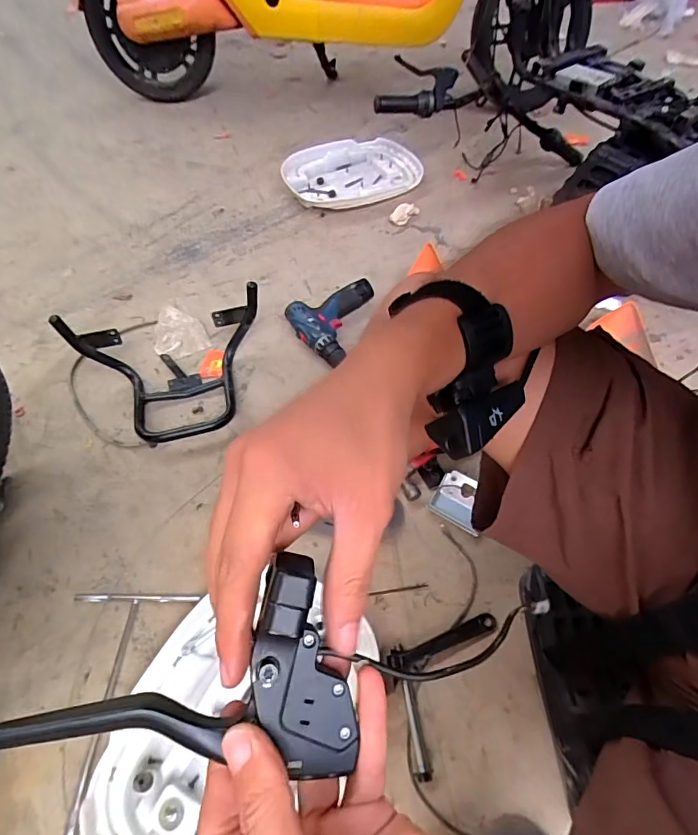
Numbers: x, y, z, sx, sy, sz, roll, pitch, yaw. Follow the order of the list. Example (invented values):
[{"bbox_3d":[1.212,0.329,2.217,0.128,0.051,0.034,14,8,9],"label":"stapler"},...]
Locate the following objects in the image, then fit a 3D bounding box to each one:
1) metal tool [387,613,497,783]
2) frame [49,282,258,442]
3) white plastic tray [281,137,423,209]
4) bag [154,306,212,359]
[{"bbox_3d":[0.106,0.331,0.620,0.103,0.022,0.212,28,60,18],"label":"metal tool"},{"bbox_3d":[-0.309,-0.076,0.820,0.329,0.149,0.220,-8,56,-6],"label":"frame"},{"bbox_3d":[0.024,-0.714,1.369,0.414,0.046,0.301,-27,60,-18],"label":"white plastic tray"},{"bbox_3d":[-0.356,-0.177,0.972,0.098,0.010,0.150,-28,60,-18],"label":"bag"}]

